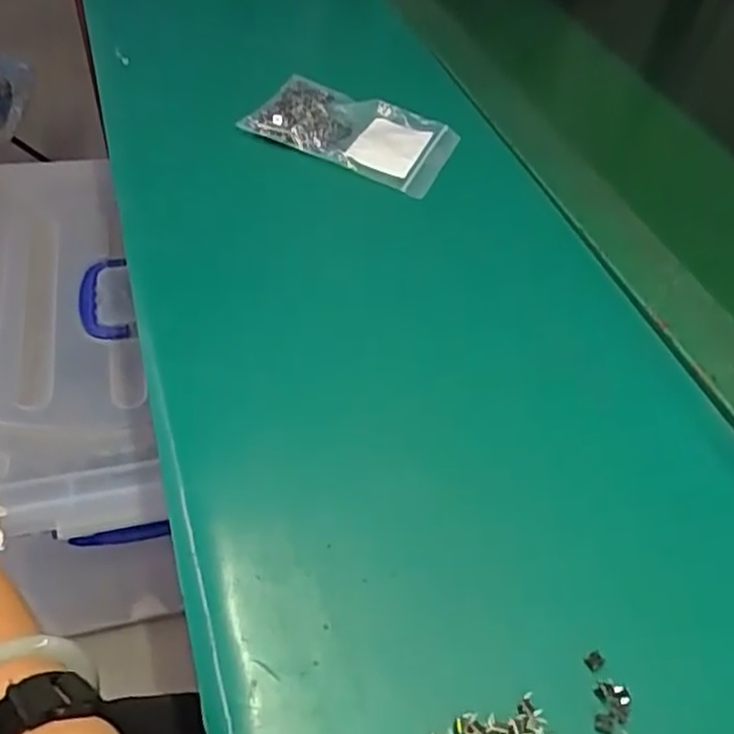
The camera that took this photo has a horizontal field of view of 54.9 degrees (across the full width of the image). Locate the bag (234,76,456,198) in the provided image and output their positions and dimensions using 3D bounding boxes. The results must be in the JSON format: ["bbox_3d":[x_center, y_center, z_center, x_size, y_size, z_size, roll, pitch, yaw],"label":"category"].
[{"bbox_3d":[-0.009,-0.186,0.549,0.150,0.020,0.089,21,49,13],"label":"bag"}]

